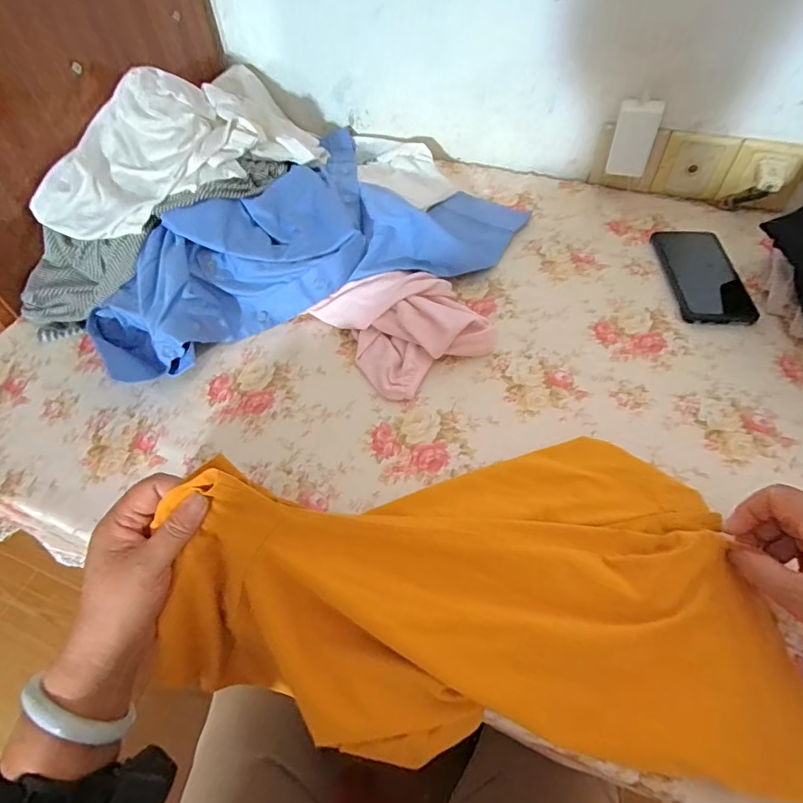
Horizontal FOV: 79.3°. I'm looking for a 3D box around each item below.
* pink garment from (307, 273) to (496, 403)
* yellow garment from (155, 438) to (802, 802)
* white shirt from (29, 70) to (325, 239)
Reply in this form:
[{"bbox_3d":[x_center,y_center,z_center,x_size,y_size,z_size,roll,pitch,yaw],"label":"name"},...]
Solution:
[{"bbox_3d":[0.002,-0.090,0.527,0.144,0.040,0.164,-26,56,-17],"label":"pink garment"},{"bbox_3d":[0.041,0.144,0.375,0.424,0.155,0.222,-1,56,4],"label":"yellow garment"},{"bbox_3d":[-0.258,-0.350,0.632,0.196,0.102,0.407,19,56,16],"label":"white shirt"}]

